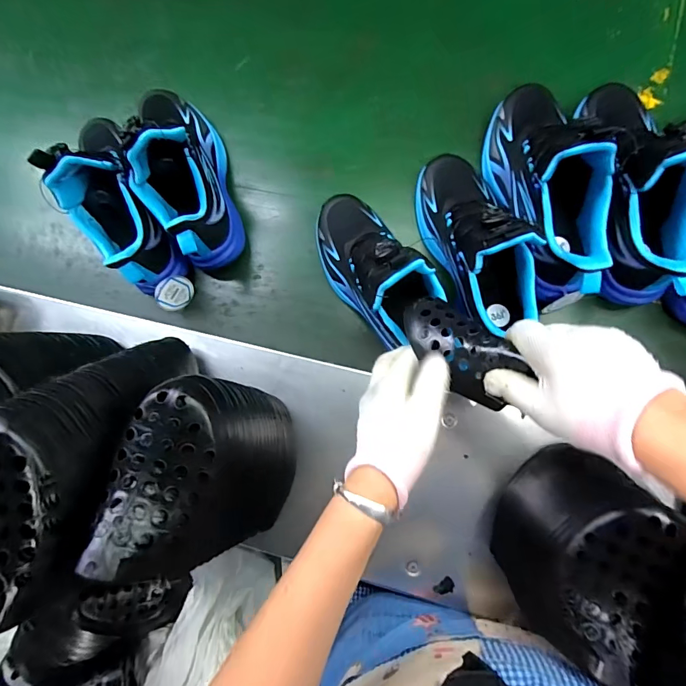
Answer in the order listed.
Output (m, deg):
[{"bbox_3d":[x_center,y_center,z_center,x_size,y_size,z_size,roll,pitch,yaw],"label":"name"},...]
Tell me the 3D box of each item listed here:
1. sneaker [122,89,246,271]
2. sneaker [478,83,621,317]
[{"bbox_3d":[-0.197,-0.210,0.497,0.083,0.150,0.227,-15,83,4],"label":"sneaker"},{"bbox_3d":[0.223,-0.171,0.449,0.085,0.151,0.251,-9,84,4],"label":"sneaker"}]

